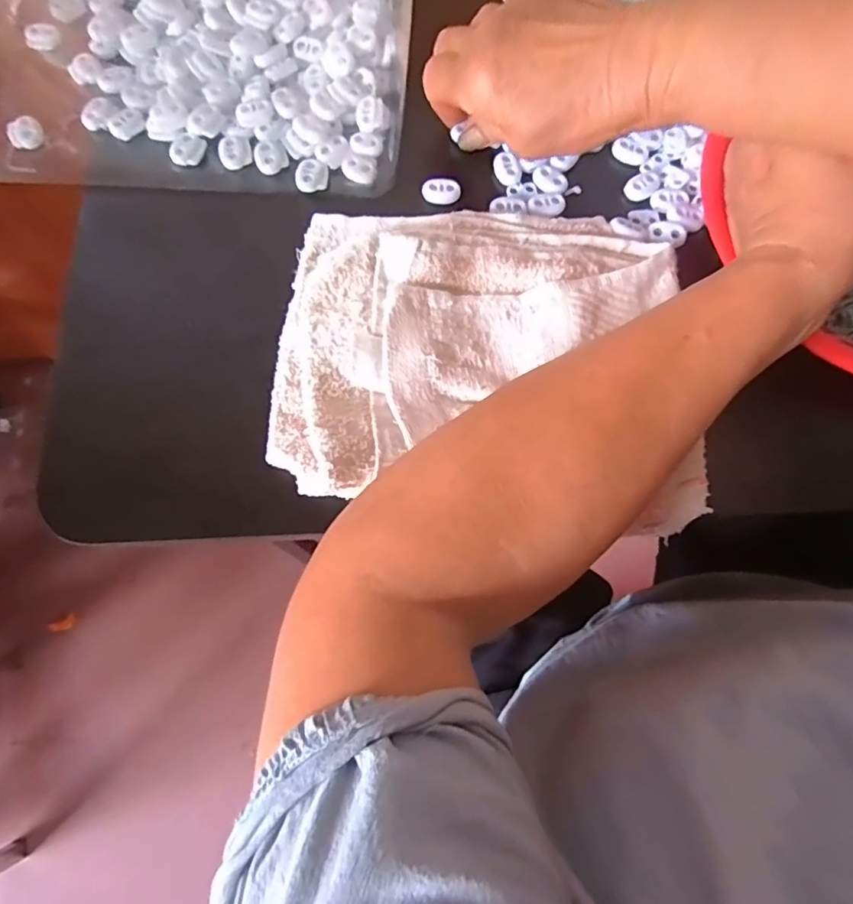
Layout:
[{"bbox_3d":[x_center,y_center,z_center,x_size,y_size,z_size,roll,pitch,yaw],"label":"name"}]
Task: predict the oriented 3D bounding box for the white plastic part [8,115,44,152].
[{"bbox_3d":[-0.247,-0.196,0.341,0.015,0.010,0.020,43,78,11],"label":"white plastic part"}]

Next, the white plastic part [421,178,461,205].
[{"bbox_3d":[0.009,-0.157,0.334,0.023,0.005,0.014,3,74,0],"label":"white plastic part"}]

